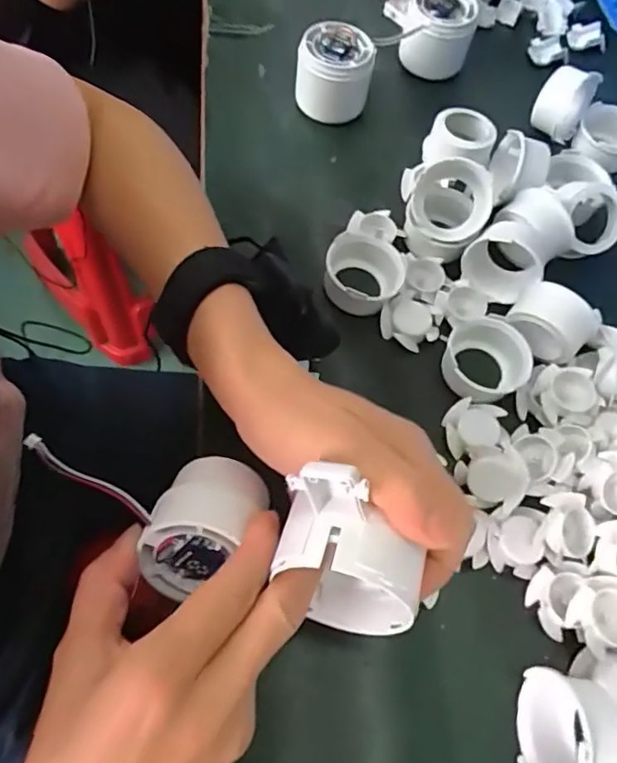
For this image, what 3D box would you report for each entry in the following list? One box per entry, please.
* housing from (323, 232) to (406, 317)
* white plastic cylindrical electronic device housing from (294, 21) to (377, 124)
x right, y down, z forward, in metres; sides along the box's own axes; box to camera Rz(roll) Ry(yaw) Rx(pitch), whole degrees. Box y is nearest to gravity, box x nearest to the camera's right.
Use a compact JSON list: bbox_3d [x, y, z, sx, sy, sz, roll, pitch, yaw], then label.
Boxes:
[{"bbox_3d":[0.038,-0.073,0.385,0.052,0.027,0.049,1,65,-3],"label":"housing"},{"bbox_3d":[0.020,-0.246,0.453,0.061,0.052,0.053,12,65,2],"label":"white plastic cylindrical electronic device housing"}]

